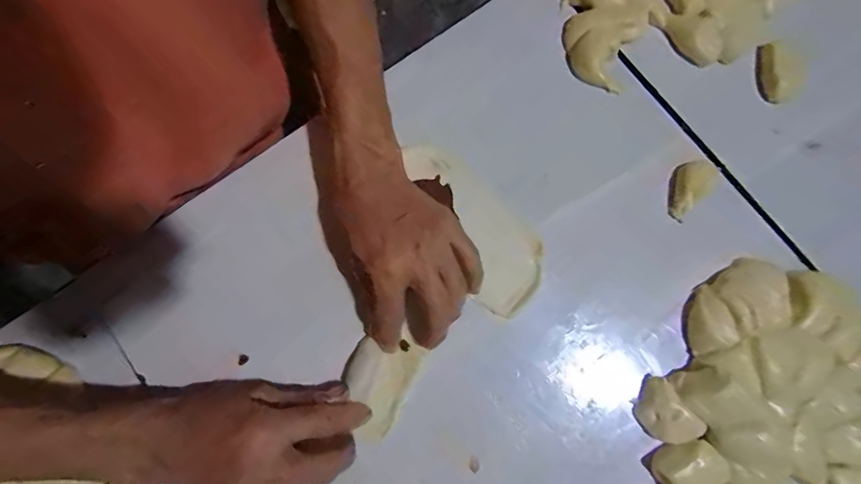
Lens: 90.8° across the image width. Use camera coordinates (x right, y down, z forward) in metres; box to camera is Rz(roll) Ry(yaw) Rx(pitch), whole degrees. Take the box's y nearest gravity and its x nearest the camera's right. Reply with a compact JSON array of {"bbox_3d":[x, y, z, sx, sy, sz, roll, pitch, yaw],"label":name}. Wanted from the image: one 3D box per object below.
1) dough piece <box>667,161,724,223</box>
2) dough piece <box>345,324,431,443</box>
[{"bbox_3d":[0.227,-0.051,0.369,0.058,0.016,0.033,-43,82,-9],"label":"dough piece"},{"bbox_3d":[-0.043,0.111,0.336,0.052,0.007,0.081,27,79,5],"label":"dough piece"}]

